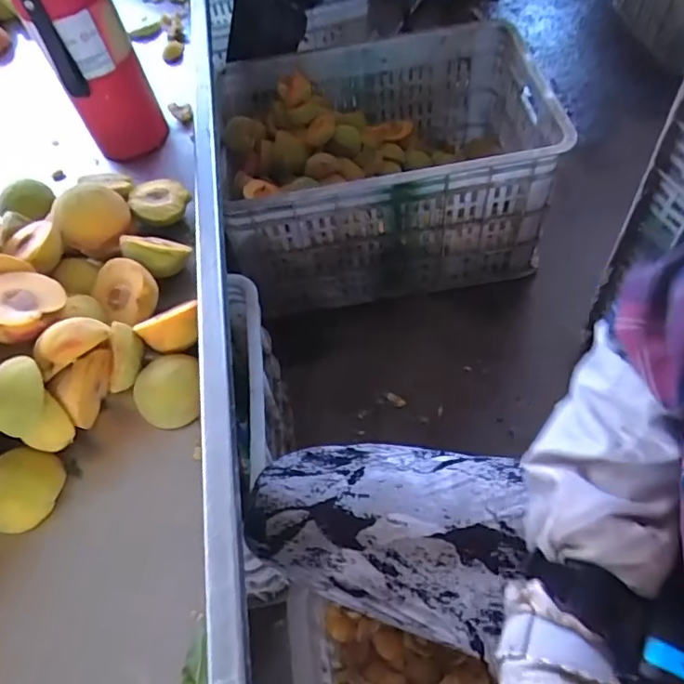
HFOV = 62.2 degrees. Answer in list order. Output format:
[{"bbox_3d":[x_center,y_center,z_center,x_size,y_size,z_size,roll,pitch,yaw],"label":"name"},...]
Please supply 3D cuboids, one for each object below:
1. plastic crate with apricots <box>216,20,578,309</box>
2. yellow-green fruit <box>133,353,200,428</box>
[{"bbox_3d":[0.076,-0.315,0.974,0.511,0.271,0.401,-8,57,0],"label":"plastic crate with apricots"},{"bbox_3d":[-0.139,0.044,0.465,0.055,0.041,0.052,-2,57,3],"label":"yellow-green fruit"}]

